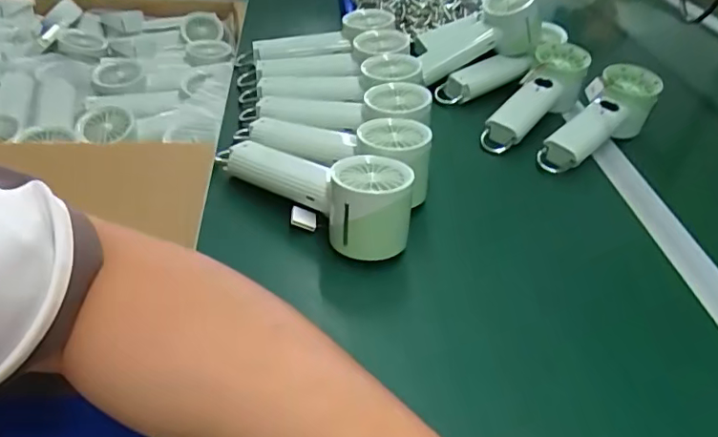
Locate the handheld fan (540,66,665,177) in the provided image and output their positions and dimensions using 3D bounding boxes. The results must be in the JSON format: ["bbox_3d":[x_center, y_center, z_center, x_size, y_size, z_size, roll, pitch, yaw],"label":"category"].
[{"bbox_3d":[0.259,-0.104,0.583,0.195,0.049,0.064,-38,56,-23],"label":"handheld fan"}]

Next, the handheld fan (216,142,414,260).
[{"bbox_3d":[-0.038,-0.038,0.436,0.191,0.057,0.062,32,46,27],"label":"handheld fan"}]

